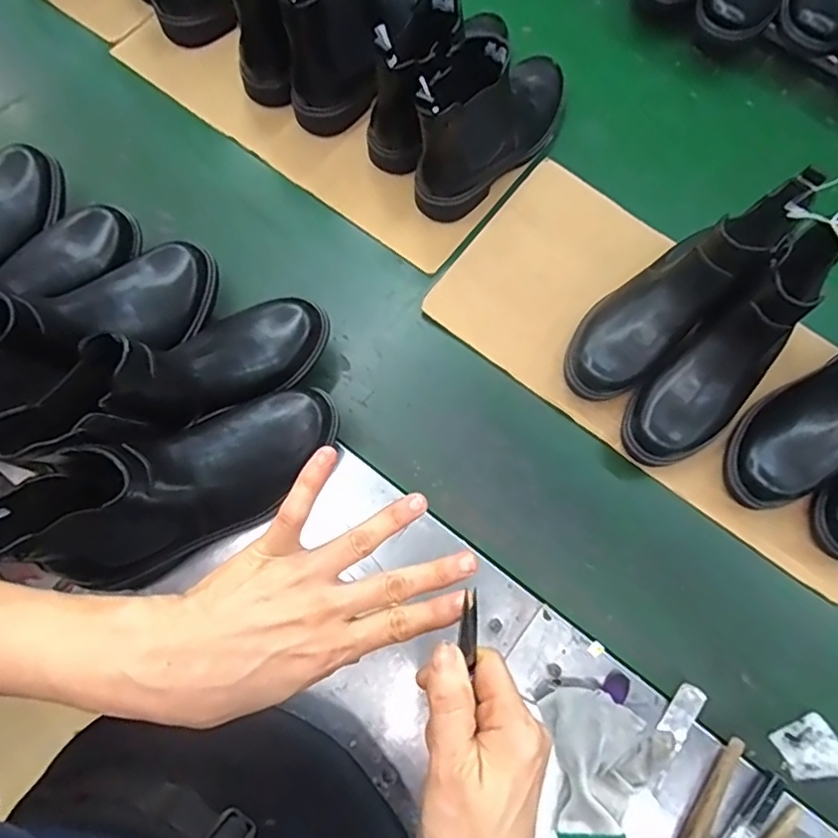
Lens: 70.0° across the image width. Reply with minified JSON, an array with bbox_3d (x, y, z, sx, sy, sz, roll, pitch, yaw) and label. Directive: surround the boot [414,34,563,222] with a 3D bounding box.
[{"bbox_3d":[0.091,-0.344,0.662,0.085,0.158,0.240,38,75,10],"label":"boot"}]

